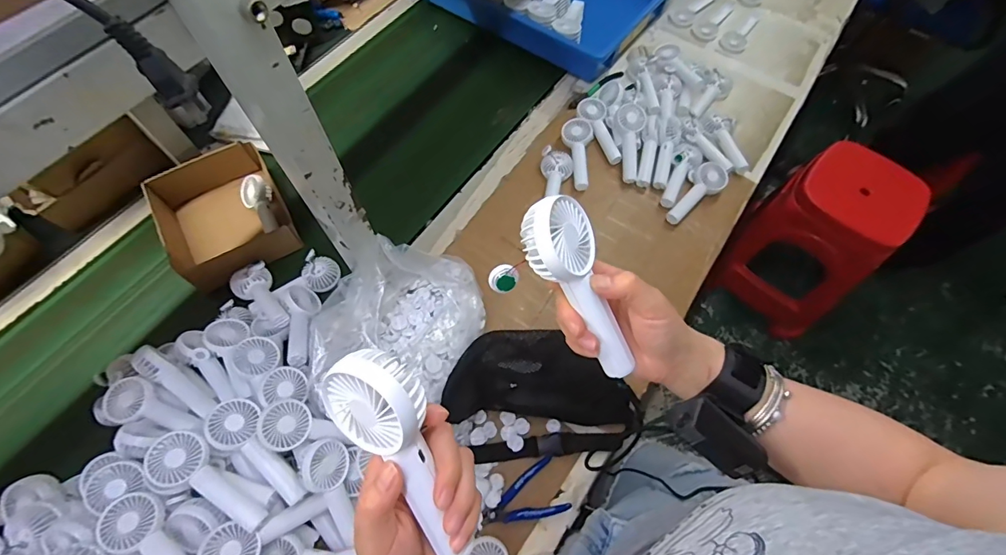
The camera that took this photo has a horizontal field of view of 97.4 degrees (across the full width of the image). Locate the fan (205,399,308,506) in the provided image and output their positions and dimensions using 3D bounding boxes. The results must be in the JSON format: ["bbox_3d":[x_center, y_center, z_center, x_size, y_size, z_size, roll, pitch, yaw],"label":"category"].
[{"bbox_3d":[-0.281,0.200,0.514,0.142,0.025,0.055,44,59,-1],"label":"fan"}]

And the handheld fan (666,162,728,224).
[{"bbox_3d":[0.356,-0.156,0.794,0.053,0.029,0.160,39,71,14],"label":"handheld fan"}]

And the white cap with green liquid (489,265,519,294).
[{"bbox_3d":[0.001,0.001,0.326,0.022,0.008,0.019,-3,65,-3],"label":"white cap with green liquid"}]

